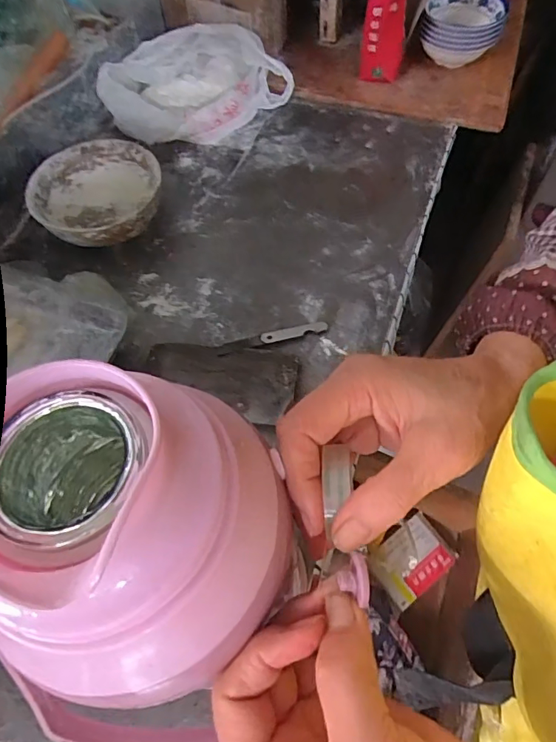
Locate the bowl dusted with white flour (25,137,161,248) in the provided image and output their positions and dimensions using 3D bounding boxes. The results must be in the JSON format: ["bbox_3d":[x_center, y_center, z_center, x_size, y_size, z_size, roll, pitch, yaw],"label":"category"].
[{"bbox_3d":[-0.265,-0.252,0.694,0.176,0.064,0.180,-3,61,0],"label":"bowl dusted with white flour"}]

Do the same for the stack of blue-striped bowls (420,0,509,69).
[{"bbox_3d":[0.344,-0.638,0.884,0.143,0.088,0.144,17,63,10],"label":"stack of blue-striped bowls"}]

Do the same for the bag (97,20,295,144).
[{"bbox_3d":[-0.142,-0.504,0.830,0.316,0.097,0.178,-32,65,-15],"label":"bag"}]

